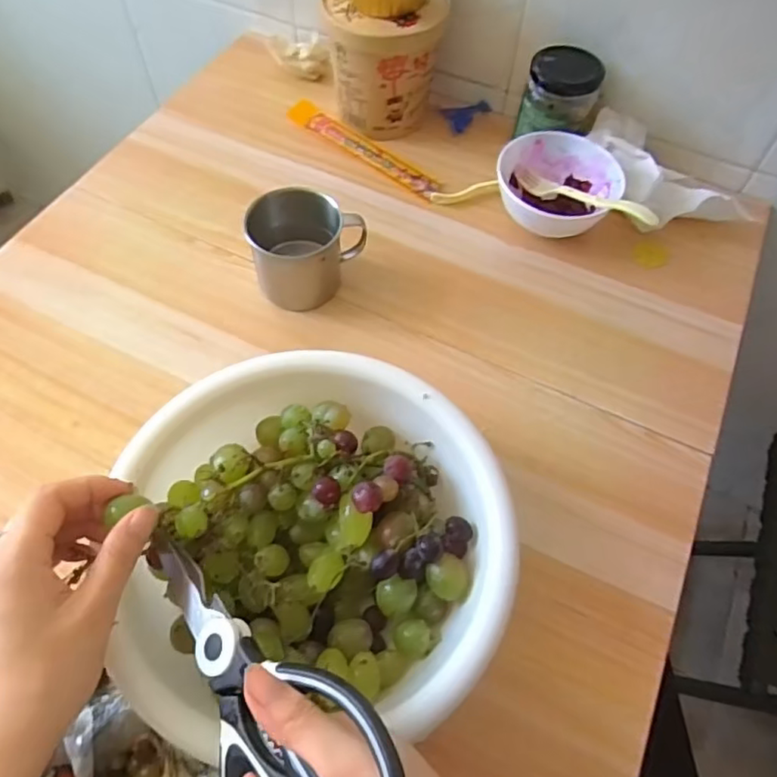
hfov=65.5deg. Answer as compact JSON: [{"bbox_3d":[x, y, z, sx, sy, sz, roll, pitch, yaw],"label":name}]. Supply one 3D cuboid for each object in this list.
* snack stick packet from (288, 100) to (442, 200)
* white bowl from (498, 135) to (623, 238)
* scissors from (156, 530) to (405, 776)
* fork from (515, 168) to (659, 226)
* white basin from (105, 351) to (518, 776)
[{"bbox_3d":[-0.025,-0.237,0.598,0.177,0.011,0.028,37,65,18],"label":"snack stick packet"},{"bbox_3d":[0.148,-0.176,0.545,0.104,0.052,0.101,1,60,-1],"label":"white bowl"},{"bbox_3d":[-0.052,0.120,0.259,0.082,0.014,0.179,-41,53,14],"label":"scissors"},{"bbox_3d":[0.170,-0.164,0.523,0.019,0.019,0.141,-38,48,-21],"label":"fork"},{"bbox_3d":[-0.037,0.089,0.364,0.207,0.082,0.202,1,60,-1],"label":"white basin"}]

